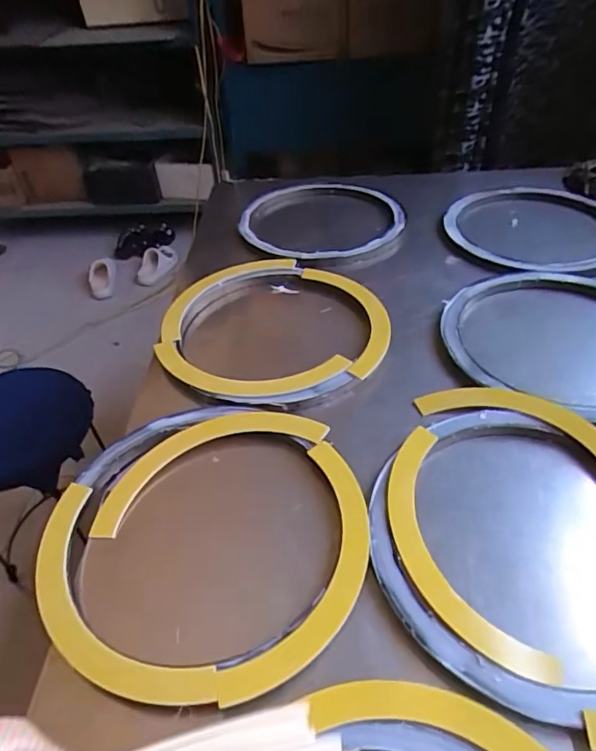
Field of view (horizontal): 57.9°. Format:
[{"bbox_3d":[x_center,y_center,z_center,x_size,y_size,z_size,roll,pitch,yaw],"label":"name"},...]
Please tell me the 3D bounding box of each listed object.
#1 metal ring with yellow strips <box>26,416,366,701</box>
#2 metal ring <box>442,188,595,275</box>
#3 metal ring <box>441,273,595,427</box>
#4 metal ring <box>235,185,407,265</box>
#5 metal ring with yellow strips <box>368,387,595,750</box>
[{"bbox_3d":[-0.095,0.157,0.572,0.332,0.025,0.327,-3,42,2],"label":"metal ring with yellow strips"},{"bbox_3d":[0.455,-0.289,1.038,0.315,0.034,0.329,-3,42,2],"label":"metal ring"},{"bbox_3d":[0.390,-0.066,0.785,0.334,0.019,0.348,-3,42,2],"label":"metal ring"},{"bbox_3d":[0.042,-0.323,1.121,0.342,0.034,0.342,-3,42,2],"label":"metal ring"},{"bbox_3d":[0.254,0.156,0.548,0.347,0.016,0.358,-3,42,2],"label":"metal ring with yellow strips"}]

